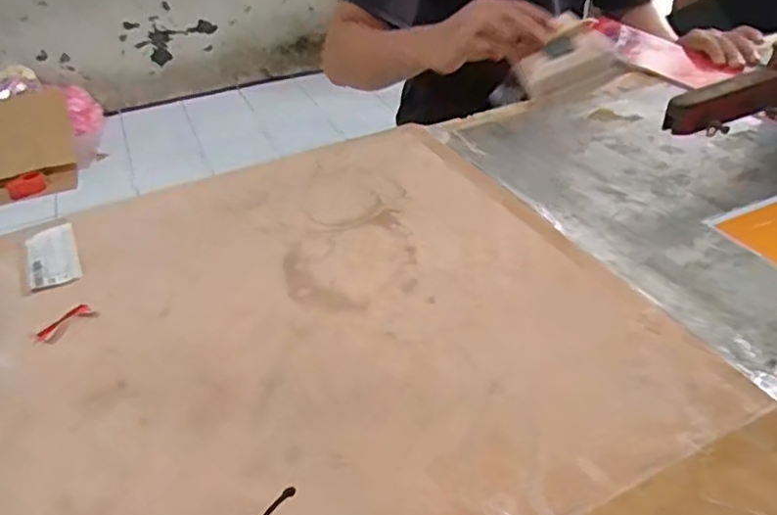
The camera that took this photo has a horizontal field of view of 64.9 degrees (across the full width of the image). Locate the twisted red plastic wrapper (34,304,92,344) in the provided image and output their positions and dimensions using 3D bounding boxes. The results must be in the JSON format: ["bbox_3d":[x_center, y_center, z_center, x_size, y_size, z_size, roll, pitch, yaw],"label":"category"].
[{"bbox_3d":[-0.245,0.049,0.460,0.014,0.004,0.046,15,41,23],"label":"twisted red plastic wrapper"}]

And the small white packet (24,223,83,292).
[{"bbox_3d":[-0.295,-0.003,0.535,0.039,0.004,0.093,-21,40,-21],"label":"small white packet"}]

